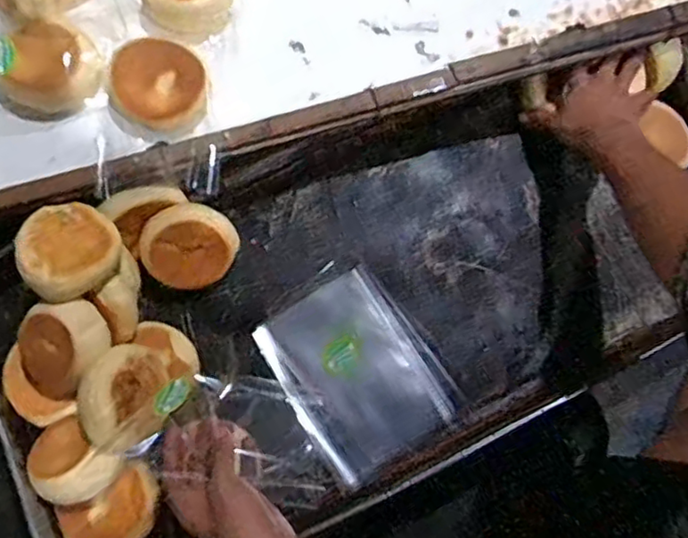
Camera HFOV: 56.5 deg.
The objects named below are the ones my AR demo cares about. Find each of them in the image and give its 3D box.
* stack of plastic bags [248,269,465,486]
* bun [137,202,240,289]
[{"bbox_3d":[0.014,0.102,0.660,0.149,0.016,0.183,-33,81,-7],"label":"stack of plastic bags"},{"bbox_3d":[-0.161,-0.025,0.663,0.089,0.037,0.089,-3,104,-11],"label":"bun"}]

